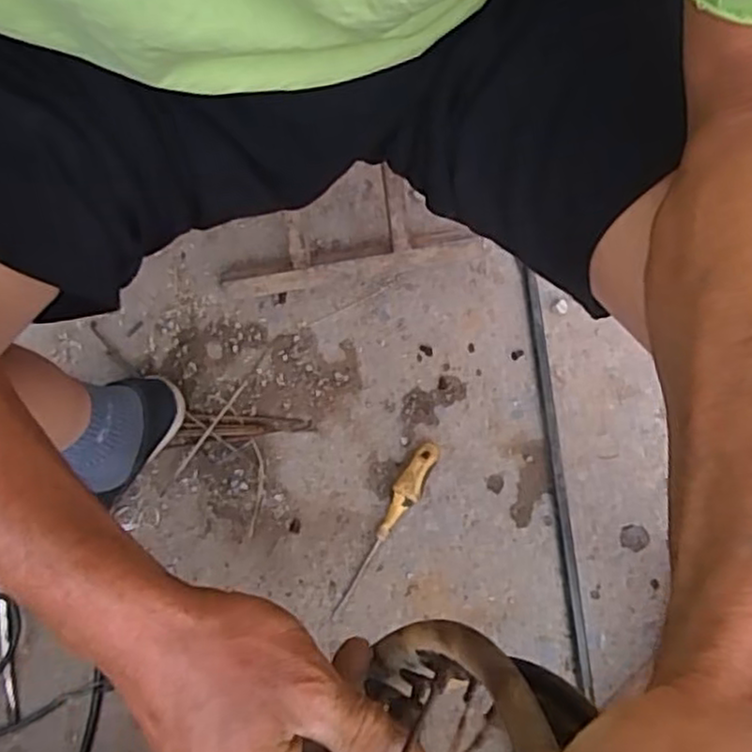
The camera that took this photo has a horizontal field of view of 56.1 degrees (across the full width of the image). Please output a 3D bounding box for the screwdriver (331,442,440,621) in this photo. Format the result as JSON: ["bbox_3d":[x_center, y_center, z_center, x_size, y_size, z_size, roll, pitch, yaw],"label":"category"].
[{"bbox_3d":[0.011,0.165,0.754,0.029,0.028,0.207,27,80,3],"label":"screwdriver"}]

